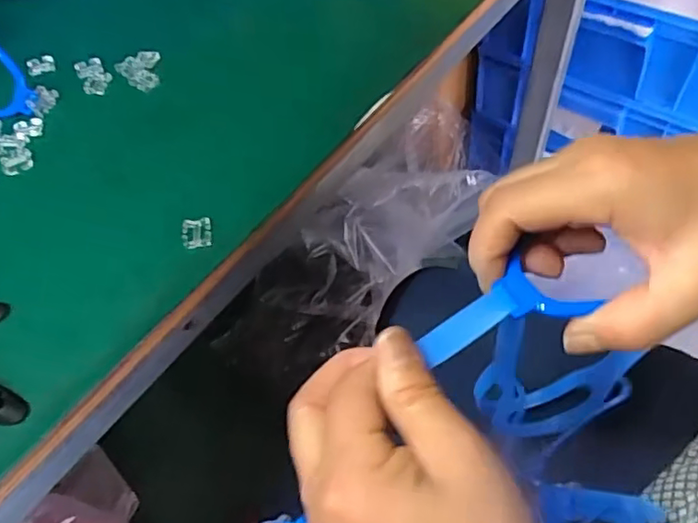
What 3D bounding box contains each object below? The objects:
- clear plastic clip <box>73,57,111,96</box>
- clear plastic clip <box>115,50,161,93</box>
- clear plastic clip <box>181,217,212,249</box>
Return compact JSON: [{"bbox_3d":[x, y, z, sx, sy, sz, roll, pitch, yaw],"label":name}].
[{"bbox_3d":[-0.199,-0.145,0.461,0.022,0.007,0.043,-28,57,-14],"label":"clear plastic clip"},{"bbox_3d":[-0.161,-0.145,0.454,0.034,0.009,0.041,-17,55,-6],"label":"clear plastic clip"},{"bbox_3d":[-0.092,-0.017,0.356,0.018,0.006,0.020,-6,54,1],"label":"clear plastic clip"}]

